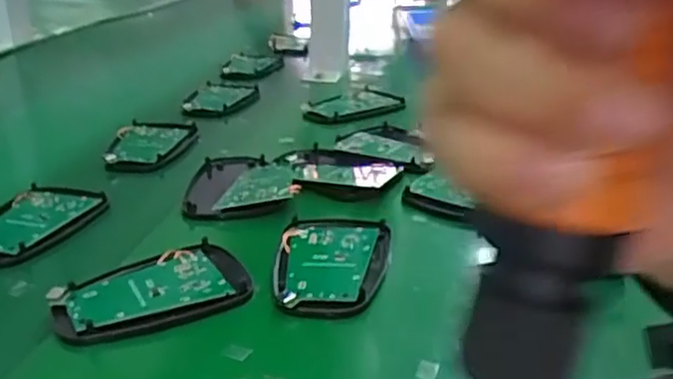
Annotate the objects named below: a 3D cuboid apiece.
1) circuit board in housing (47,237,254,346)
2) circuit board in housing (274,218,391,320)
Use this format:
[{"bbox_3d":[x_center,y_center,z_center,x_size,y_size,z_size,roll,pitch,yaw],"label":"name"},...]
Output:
[{"bbox_3d":[-0.096,0.053,0.344,0.095,0.007,0.064,-11,26,-26],"label":"circuit board in housing"},{"bbox_3d":[-0.002,0.038,0.366,0.061,0.007,0.095,3,23,4],"label":"circuit board in housing"}]

